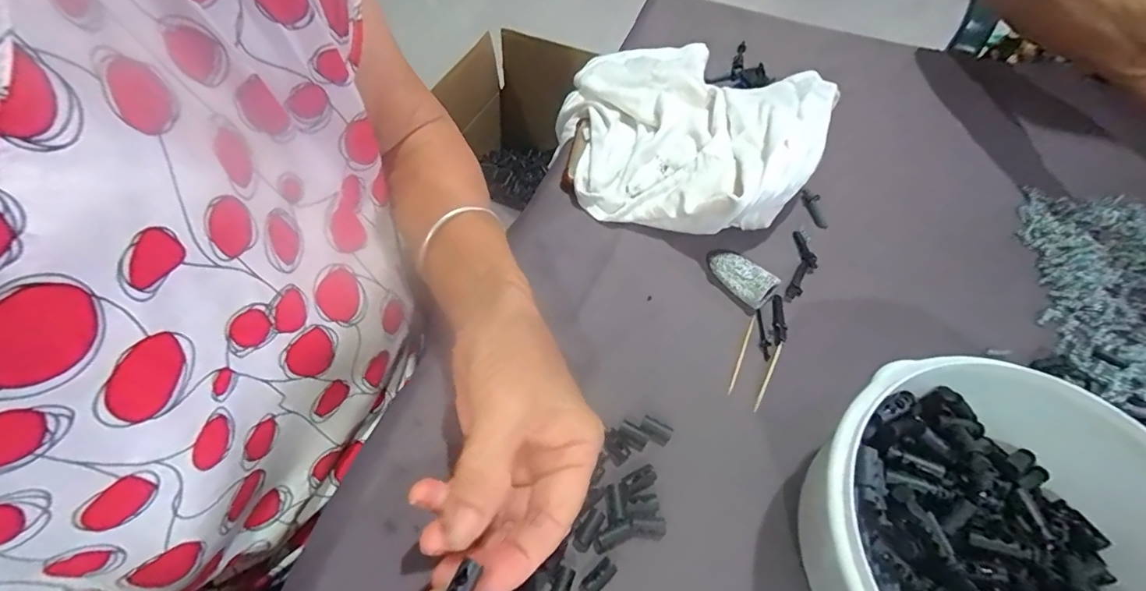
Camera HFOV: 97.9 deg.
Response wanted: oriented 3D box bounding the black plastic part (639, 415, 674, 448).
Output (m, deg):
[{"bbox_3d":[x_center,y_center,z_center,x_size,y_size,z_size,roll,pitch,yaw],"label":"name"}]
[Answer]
[{"bbox_3d":[0.048,0.080,0.293,0.018,0.004,0.011,26,61,14],"label":"black plastic part"}]

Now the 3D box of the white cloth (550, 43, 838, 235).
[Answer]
[{"bbox_3d":[0.090,-0.150,0.410,0.218,0.053,0.221,21,60,11],"label":"white cloth"}]

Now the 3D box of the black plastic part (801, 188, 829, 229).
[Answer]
[{"bbox_3d":[0.190,-0.069,0.392,0.012,0.008,0.039,-10,59,-8],"label":"black plastic part"}]

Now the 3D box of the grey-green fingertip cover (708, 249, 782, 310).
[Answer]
[{"bbox_3d":[0.116,-0.015,0.347,0.024,0.019,0.050,-35,66,-21],"label":"grey-green fingertip cover"}]

